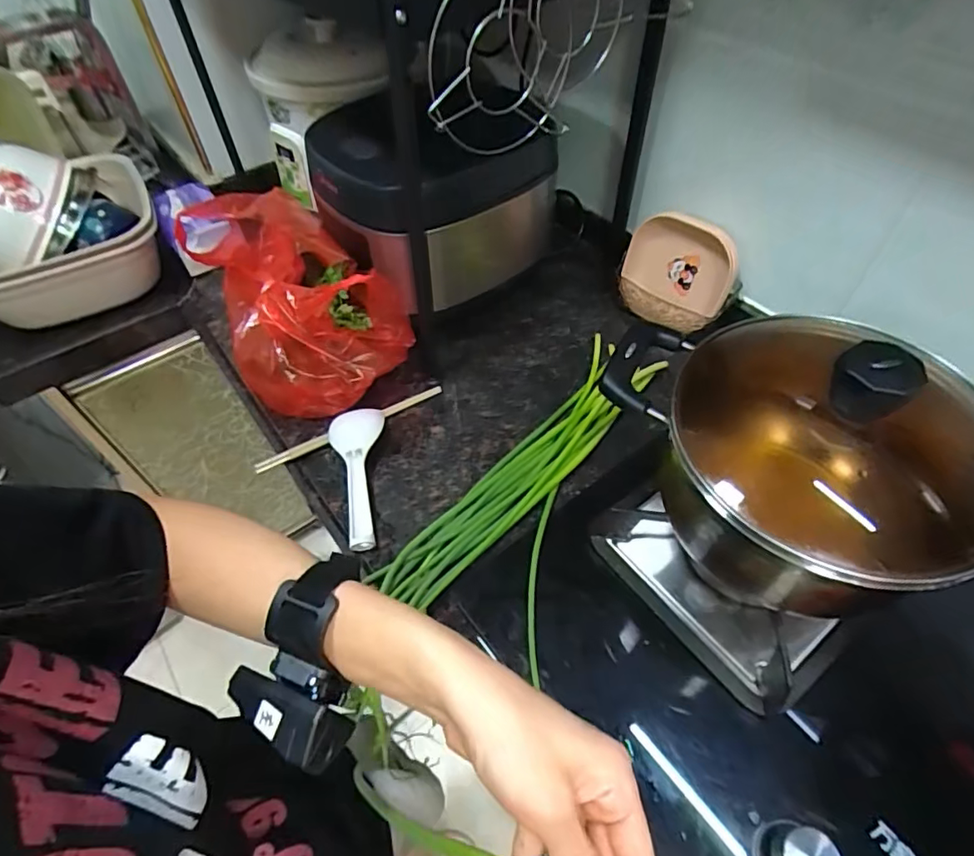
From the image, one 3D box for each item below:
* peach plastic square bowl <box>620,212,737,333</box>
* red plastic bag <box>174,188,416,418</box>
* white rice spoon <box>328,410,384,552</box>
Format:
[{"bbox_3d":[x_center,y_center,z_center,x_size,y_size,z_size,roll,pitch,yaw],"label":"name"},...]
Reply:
[{"bbox_3d":[0.234,-0.197,0.680,0.136,0.123,0.055,27,58,20],"label":"peach plastic square bowl"},{"bbox_3d":[-0.264,-0.181,0.677,0.170,0.157,0.378,-34,59,-22],"label":"red plastic bag"},{"bbox_3d":[-0.136,0.046,0.586,0.059,0.027,0.168,-11,53,-8],"label":"white rice spoon"}]

